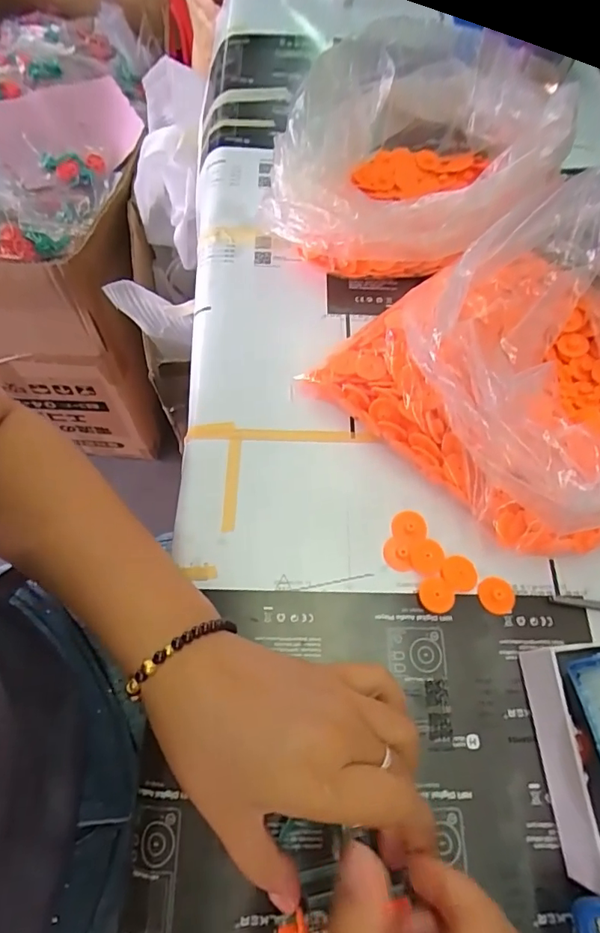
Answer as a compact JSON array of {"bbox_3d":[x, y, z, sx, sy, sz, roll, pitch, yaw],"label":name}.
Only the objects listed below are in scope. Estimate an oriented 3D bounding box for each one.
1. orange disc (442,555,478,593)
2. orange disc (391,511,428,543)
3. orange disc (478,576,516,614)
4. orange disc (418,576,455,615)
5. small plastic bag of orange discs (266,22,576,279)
[{"bbox_3d":[0.099,0.066,0.309,0.021,0.004,0.022,1,66,-3],"label":"orange disc"},{"bbox_3d":[0.070,0.038,0.321,0.023,0.004,0.019,-10,67,-8],"label":"orange disc"},{"bbox_3d":[0.121,0.079,0.308,0.022,0.005,0.021,1,66,-3],"label":"orange disc"},{"bbox_3d":[0.082,0.079,0.306,0.019,0.007,0.021,-32,72,-16],"label":"orange disc"},{"bbox_3d":[0.076,-0.229,0.386,0.211,0.094,0.170,-26,70,-14],"label":"small plastic bag of orange discs"}]

